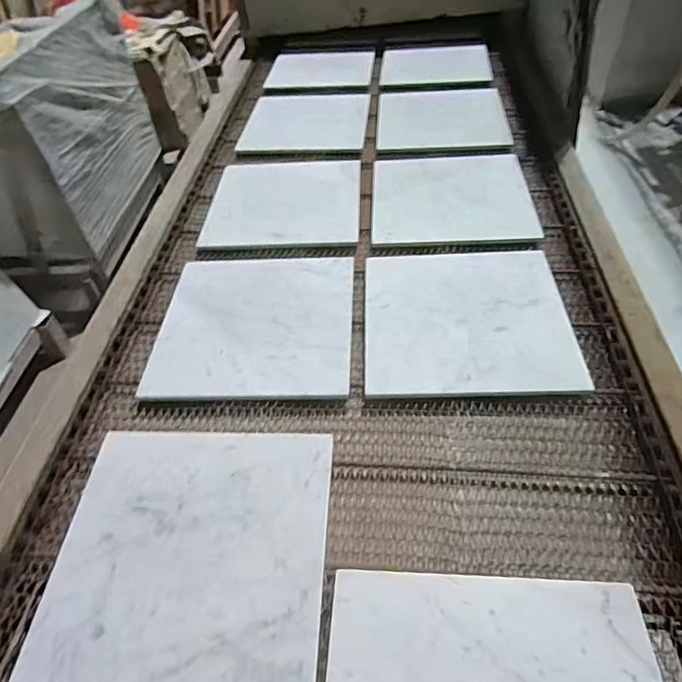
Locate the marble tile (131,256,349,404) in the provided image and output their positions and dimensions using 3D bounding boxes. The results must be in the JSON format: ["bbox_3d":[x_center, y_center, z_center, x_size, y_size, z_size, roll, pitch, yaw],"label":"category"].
[{"bbox_3d":[-0.135,-0.033,0.816,0.298,0.010,0.289,-1,46,5],"label":"marble tile"}]

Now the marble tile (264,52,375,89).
[{"bbox_3d":[-0.057,-0.796,1.521,0.296,0.012,0.216,2,53,2],"label":"marble tile"}]

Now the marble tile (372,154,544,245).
[{"bbox_3d":[0.215,-0.294,1.032,0.298,0.006,0.289,-1,46,6],"label":"marble tile"}]

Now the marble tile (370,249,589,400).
[{"bbox_3d":[0.189,-0.040,0.794,0.300,0.012,0.288,-1,46,5],"label":"marble tile"}]

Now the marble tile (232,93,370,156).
[{"bbox_3d":[-0.082,-0.553,1.309,0.291,0.017,0.317,4,49,4],"label":"marble tile"}]

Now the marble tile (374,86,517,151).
[{"bbox_3d":[0.245,-0.552,1.280,0.300,0.010,0.318,1,46,7],"label":"marble tile"}]

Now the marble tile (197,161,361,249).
[{"bbox_3d":[-0.115,-0.290,1.055,0.302,0.010,0.299,0,46,6],"label":"marble tile"}]

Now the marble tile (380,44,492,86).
[{"bbox_3d":[0.270,-0.797,1.499,0.300,0.016,0.254,2,47,8],"label":"marble tile"}]

